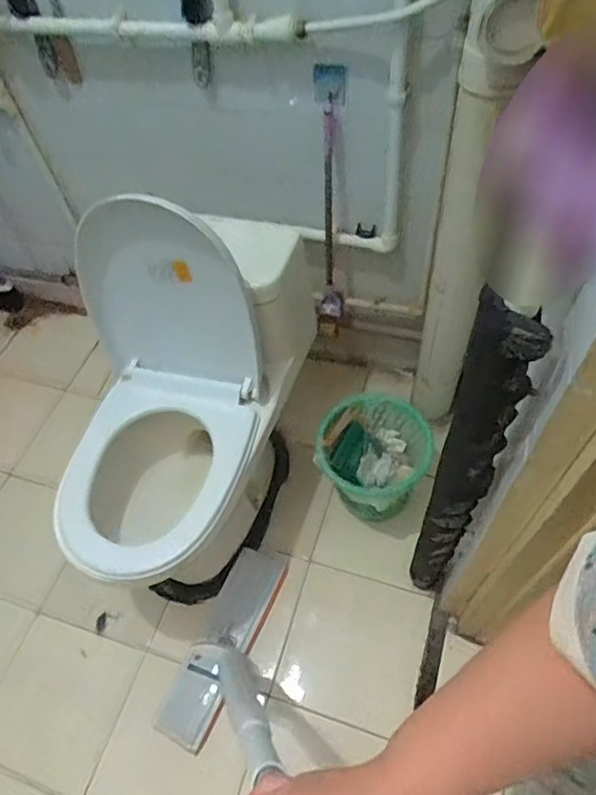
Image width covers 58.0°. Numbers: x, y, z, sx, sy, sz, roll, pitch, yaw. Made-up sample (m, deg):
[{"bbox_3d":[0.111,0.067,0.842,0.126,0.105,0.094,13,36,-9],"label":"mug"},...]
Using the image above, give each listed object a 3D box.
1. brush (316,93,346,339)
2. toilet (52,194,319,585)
[{"bbox_3d":[0.073,-0.362,1.241,0.065,0.573,0.071,4,56,8],"label":"brush"},{"bbox_3d":[-0.230,-0.010,1.160,0.358,0.771,0.780,13,58,13],"label":"toilet"}]

